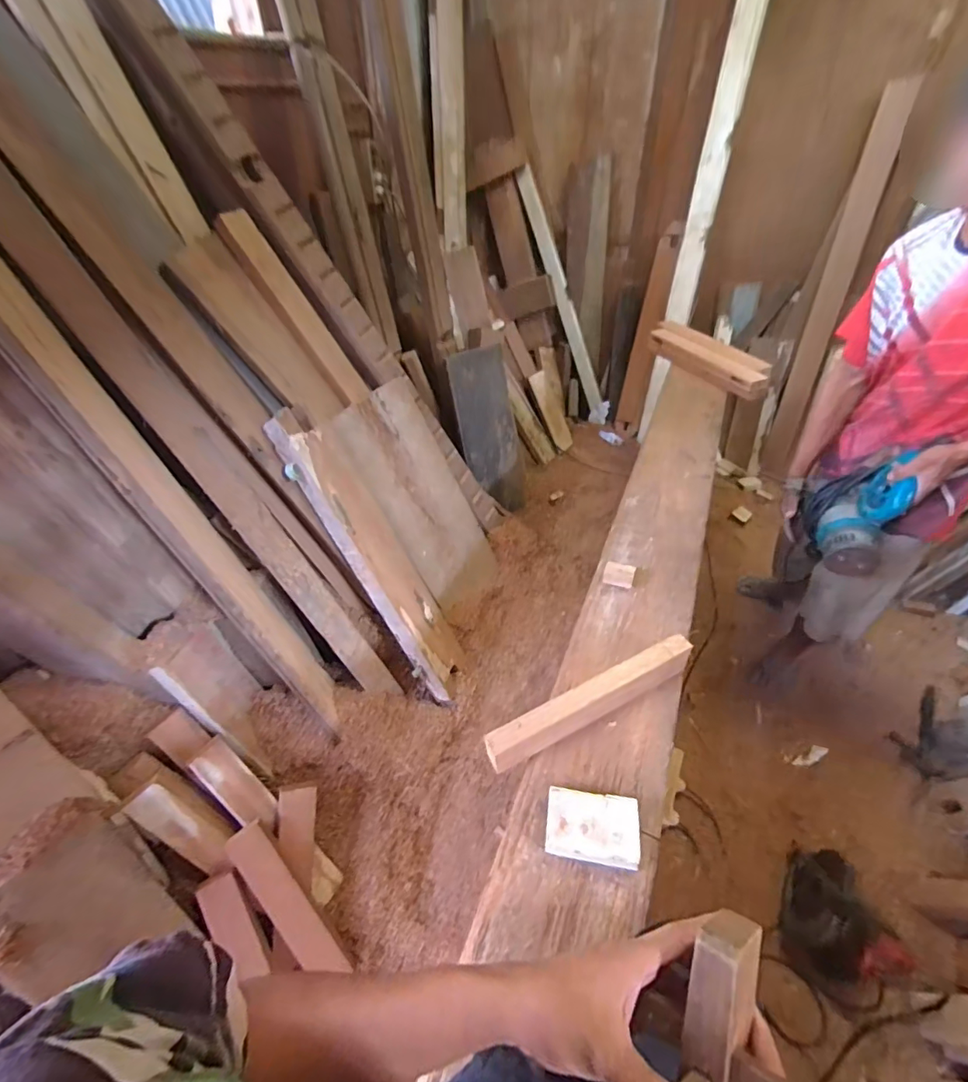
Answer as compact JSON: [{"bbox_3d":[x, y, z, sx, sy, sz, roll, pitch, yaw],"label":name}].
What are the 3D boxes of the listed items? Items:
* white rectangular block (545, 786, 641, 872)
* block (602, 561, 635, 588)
[{"bbox_3d":[0.148,0.395,0.658,0.120,0.042,0.083,7,43,8],"label":"white rectangular block"},{"bbox_3d":[0.282,0.069,0.997,0.059,0.033,0.038,16,45,17],"label":"block"}]

